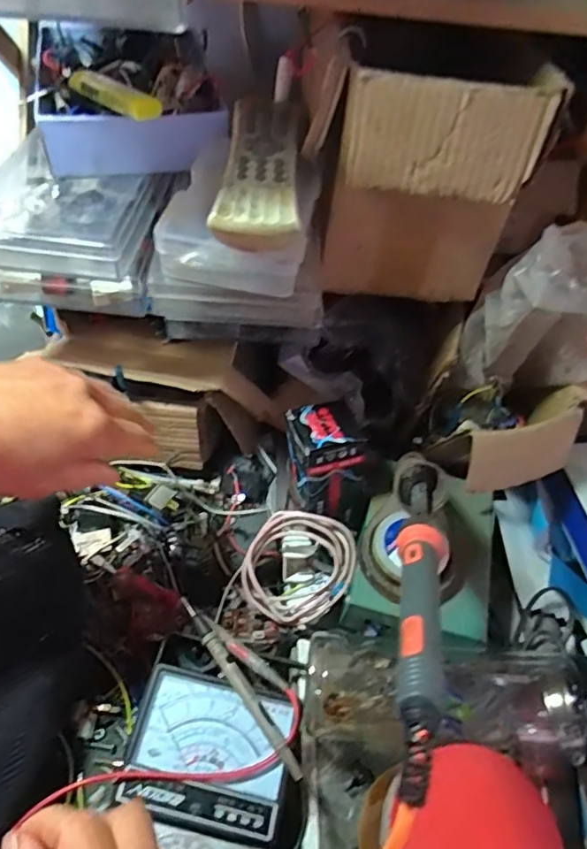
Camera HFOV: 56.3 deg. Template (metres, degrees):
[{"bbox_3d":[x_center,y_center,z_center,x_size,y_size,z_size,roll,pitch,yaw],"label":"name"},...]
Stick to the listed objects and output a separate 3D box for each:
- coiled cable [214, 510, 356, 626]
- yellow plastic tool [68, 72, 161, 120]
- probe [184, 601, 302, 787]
[{"bbox_3d":[-0.004,0.119,0.452,0.105,0.025,0.094,6,95,16],"label":"coiled cable"},{"bbox_3d":[-0.127,-0.232,0.387,0.078,0.011,0.021,33,58,18],"label":"yellow plastic tool"},{"bbox_3d":[-0.041,0.185,0.396,0.012,0.013,0.147,-29,62,-23],"label":"probe"}]

